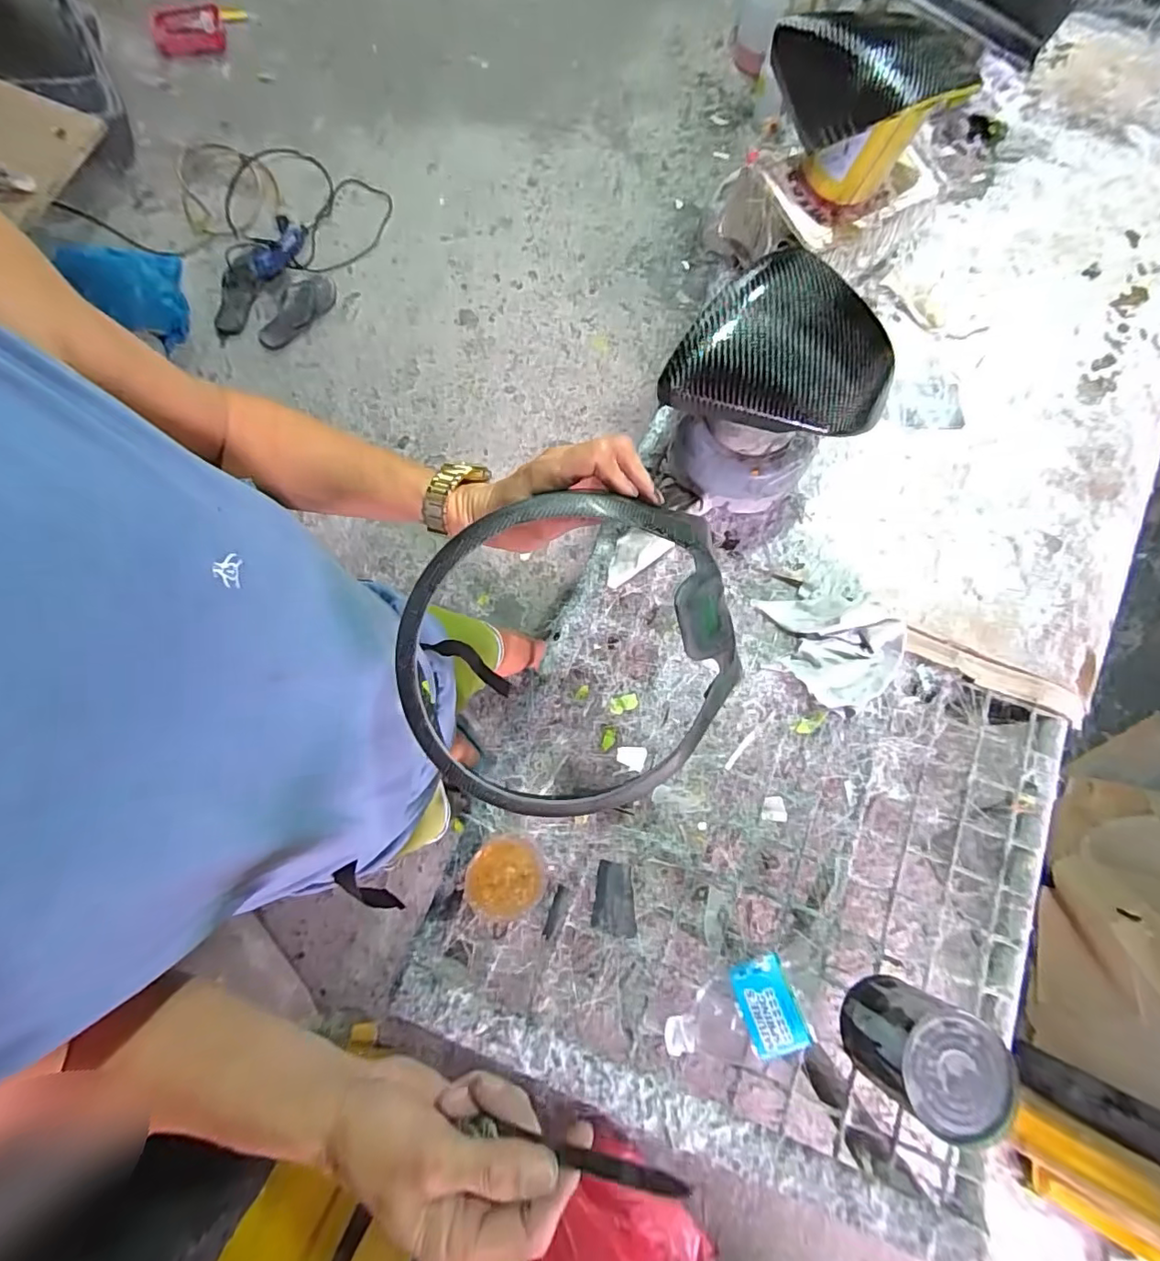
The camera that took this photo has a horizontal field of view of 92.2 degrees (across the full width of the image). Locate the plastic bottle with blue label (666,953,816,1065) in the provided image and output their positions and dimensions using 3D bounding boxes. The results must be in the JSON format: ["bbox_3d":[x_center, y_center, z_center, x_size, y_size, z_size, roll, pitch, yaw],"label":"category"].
[{"bbox_3d":[0.158,0.381,0.548,0.152,0.083,0.082,-29,80,-5],"label":"plastic bottle with blue label"}]

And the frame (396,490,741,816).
[{"bbox_3d":[0.001,0.016,0.370,0.226,0.026,0.203,-27,101,-7],"label":"frame"}]

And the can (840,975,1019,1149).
[{"bbox_3d":[0.324,0.394,0.525,0.096,0.107,0.099,0,79,0],"label":"can"}]

